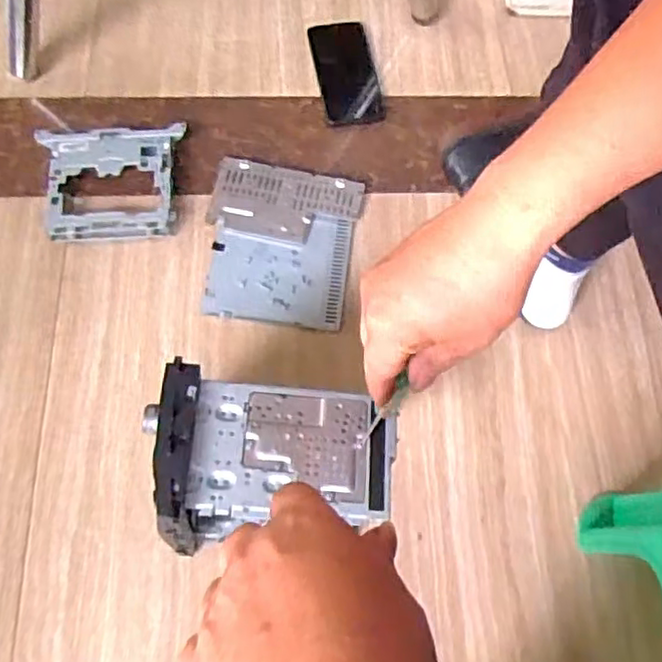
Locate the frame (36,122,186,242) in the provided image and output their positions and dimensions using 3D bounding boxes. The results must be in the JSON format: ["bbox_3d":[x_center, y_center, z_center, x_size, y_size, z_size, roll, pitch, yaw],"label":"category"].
[{"bbox_3d":[-0.258,-0.174,0.767,0.169,0.035,0.148,-5,70,-4],"label":"frame"}]

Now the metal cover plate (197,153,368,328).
[{"bbox_3d":[-0.063,-0.103,0.755,0.171,0.011,0.192,9,69,2],"label":"metal cover plate"}]

